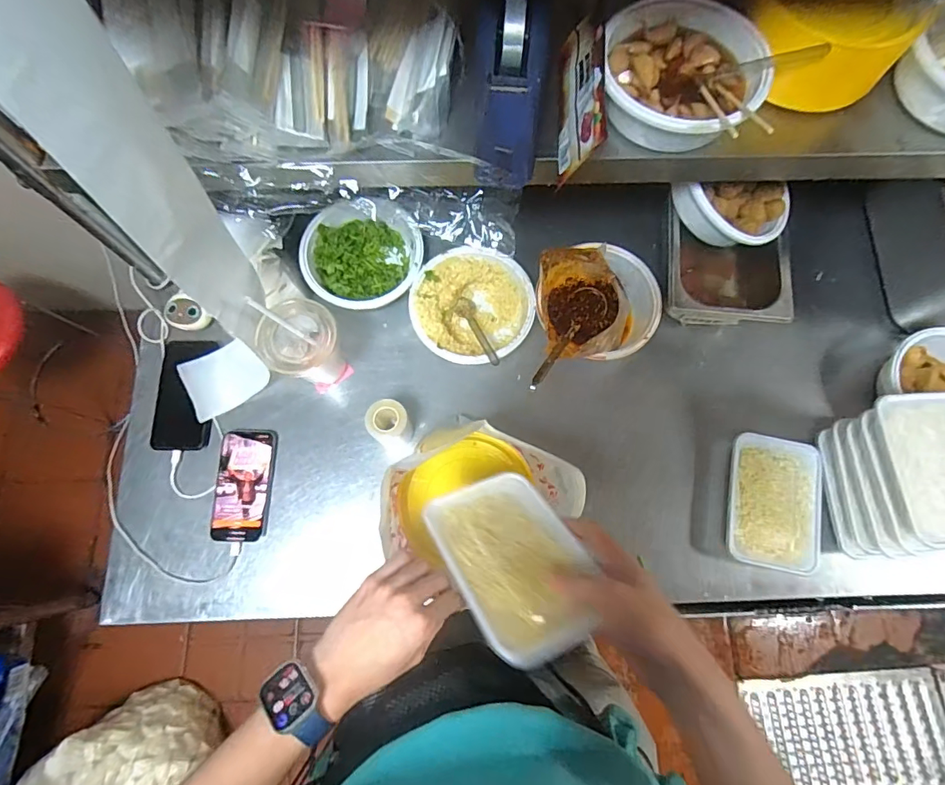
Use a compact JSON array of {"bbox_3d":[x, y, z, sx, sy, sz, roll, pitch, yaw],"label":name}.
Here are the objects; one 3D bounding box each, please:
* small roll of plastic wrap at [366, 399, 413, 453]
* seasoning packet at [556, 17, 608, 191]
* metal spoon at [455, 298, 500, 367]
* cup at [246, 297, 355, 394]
[{"bbox_3d":[-0.106,0.043,0.624,0.050,0.085,0.050,0,76,0],"label":"small roll of plastic wrap"},{"bbox_3d":[0.109,-0.303,0.483,0.010,0.067,0.172,11,73,-26],"label":"seasoning packet"},{"bbox_3d":[0.008,-0.084,0.663,0.029,0.026,0.125,-21,52,-5],"label":"metal spoon"},{"bbox_3d":[-0.217,-0.056,0.623,0.086,0.124,0.082,0,76,0],"label":"cup"}]

